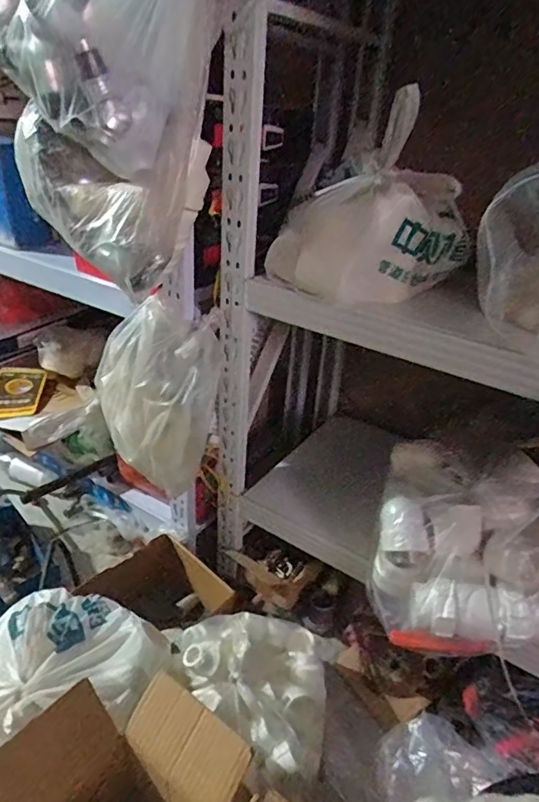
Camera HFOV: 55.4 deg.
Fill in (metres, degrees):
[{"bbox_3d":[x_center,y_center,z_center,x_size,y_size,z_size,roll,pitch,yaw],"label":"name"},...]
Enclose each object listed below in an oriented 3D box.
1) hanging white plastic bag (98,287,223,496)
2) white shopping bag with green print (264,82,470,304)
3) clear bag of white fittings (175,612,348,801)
[{"bbox_3d":[-0.192,-0.013,0.829,0.195,0.254,0.152,9,30,8],"label":"hanging white plastic bag"},{"bbox_3d":[0.142,-0.258,0.683,0.219,0.217,0.181,27,37,34],"label":"white shopping bag with green print"},{"bbox_3d":[-0.017,0.435,0.815,0.272,0.102,0.250,21,34,26],"label":"clear bag of white fittings"}]

